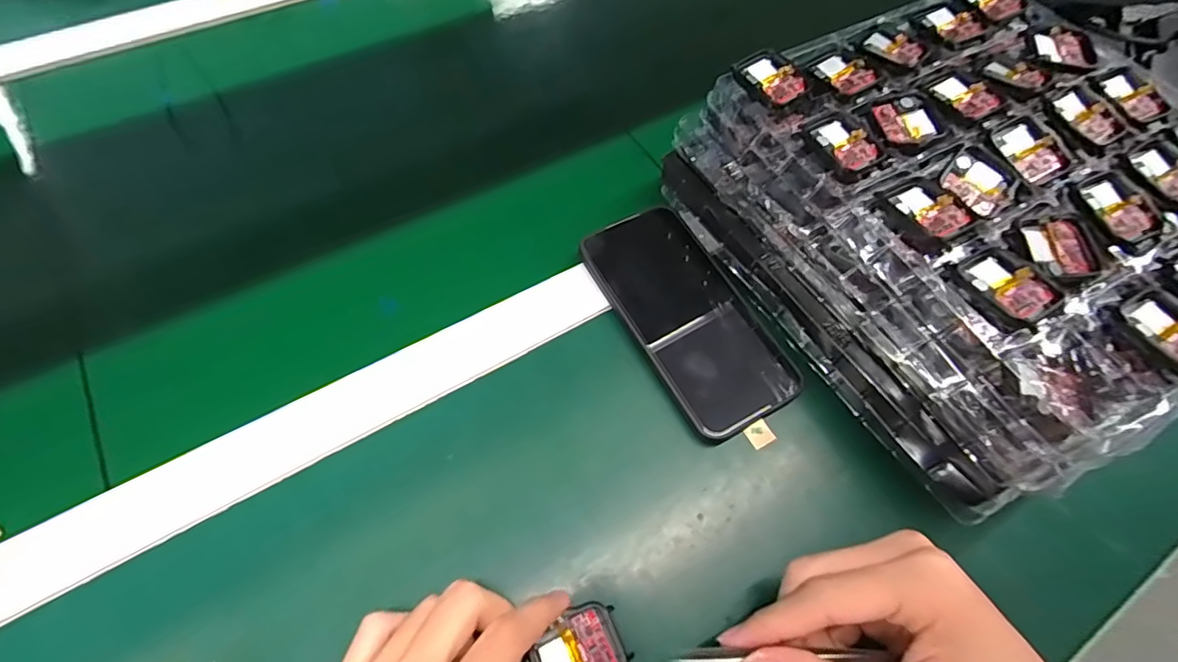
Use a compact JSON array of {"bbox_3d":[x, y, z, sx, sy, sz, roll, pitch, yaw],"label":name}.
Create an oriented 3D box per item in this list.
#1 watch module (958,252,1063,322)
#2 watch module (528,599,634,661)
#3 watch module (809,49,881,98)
[{"bbox_3d":[0.206,-0.022,0.275,0.037,0.011,0.042,-24,65,-16],"label":"watch module"},{"bbox_3d":[-0.005,0.157,0.269,0.045,0.006,0.037,-19,63,-13],"label":"watch module"},{"bbox_3d":[0.164,-0.165,0.354,0.038,0.008,0.040,-35,68,-20],"label":"watch module"}]

